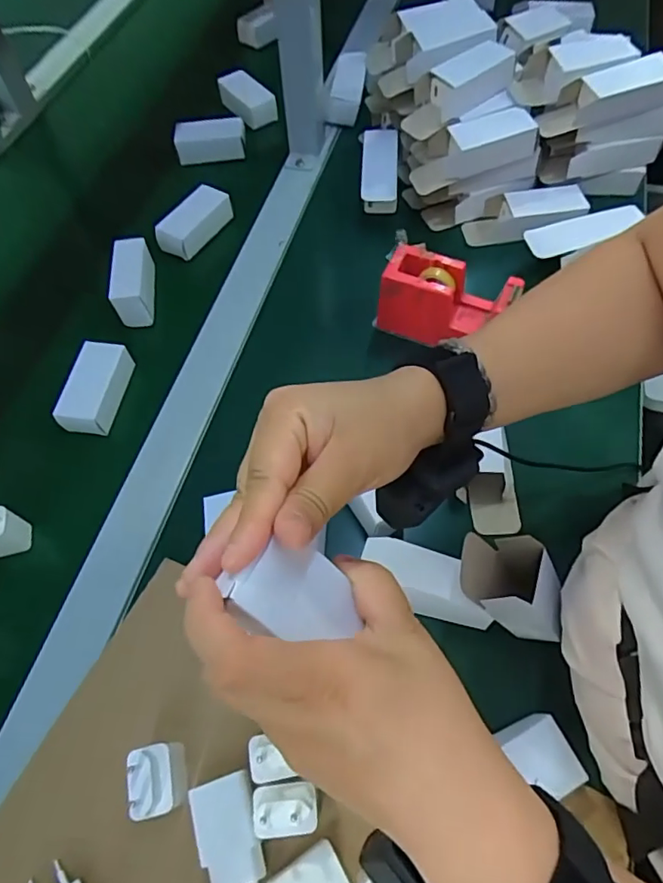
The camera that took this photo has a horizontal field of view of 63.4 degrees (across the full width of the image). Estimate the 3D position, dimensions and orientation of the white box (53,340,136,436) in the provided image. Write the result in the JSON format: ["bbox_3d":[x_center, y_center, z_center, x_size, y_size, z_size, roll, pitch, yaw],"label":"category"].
[{"bbox_3d":[-0.234,-0.055,0.539,0.048,0.030,0.091,9,62,6],"label":"white box"}]

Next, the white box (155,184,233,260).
[{"bbox_3d":[-0.163,-0.266,0.646,0.039,0.039,0.094,34,67,18],"label":"white box"}]

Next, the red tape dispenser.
[{"bbox_3d":[0.114,-0.136,0.537,0.127,0.076,0.054,21,64,13],"label":"red tape dispenser"}]

